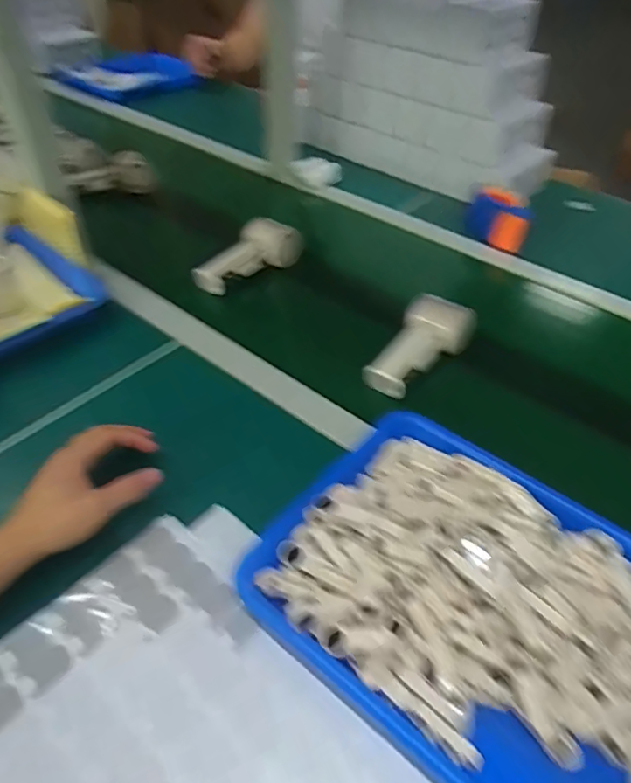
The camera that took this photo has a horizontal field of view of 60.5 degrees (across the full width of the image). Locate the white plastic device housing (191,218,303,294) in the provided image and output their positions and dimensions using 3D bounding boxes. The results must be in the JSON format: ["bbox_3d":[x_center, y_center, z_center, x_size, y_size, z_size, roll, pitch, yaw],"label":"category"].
[{"bbox_3d":[-0.099,-0.200,0.780,0.166,0.058,0.055,-24,49,-25],"label":"white plastic device housing"}]

